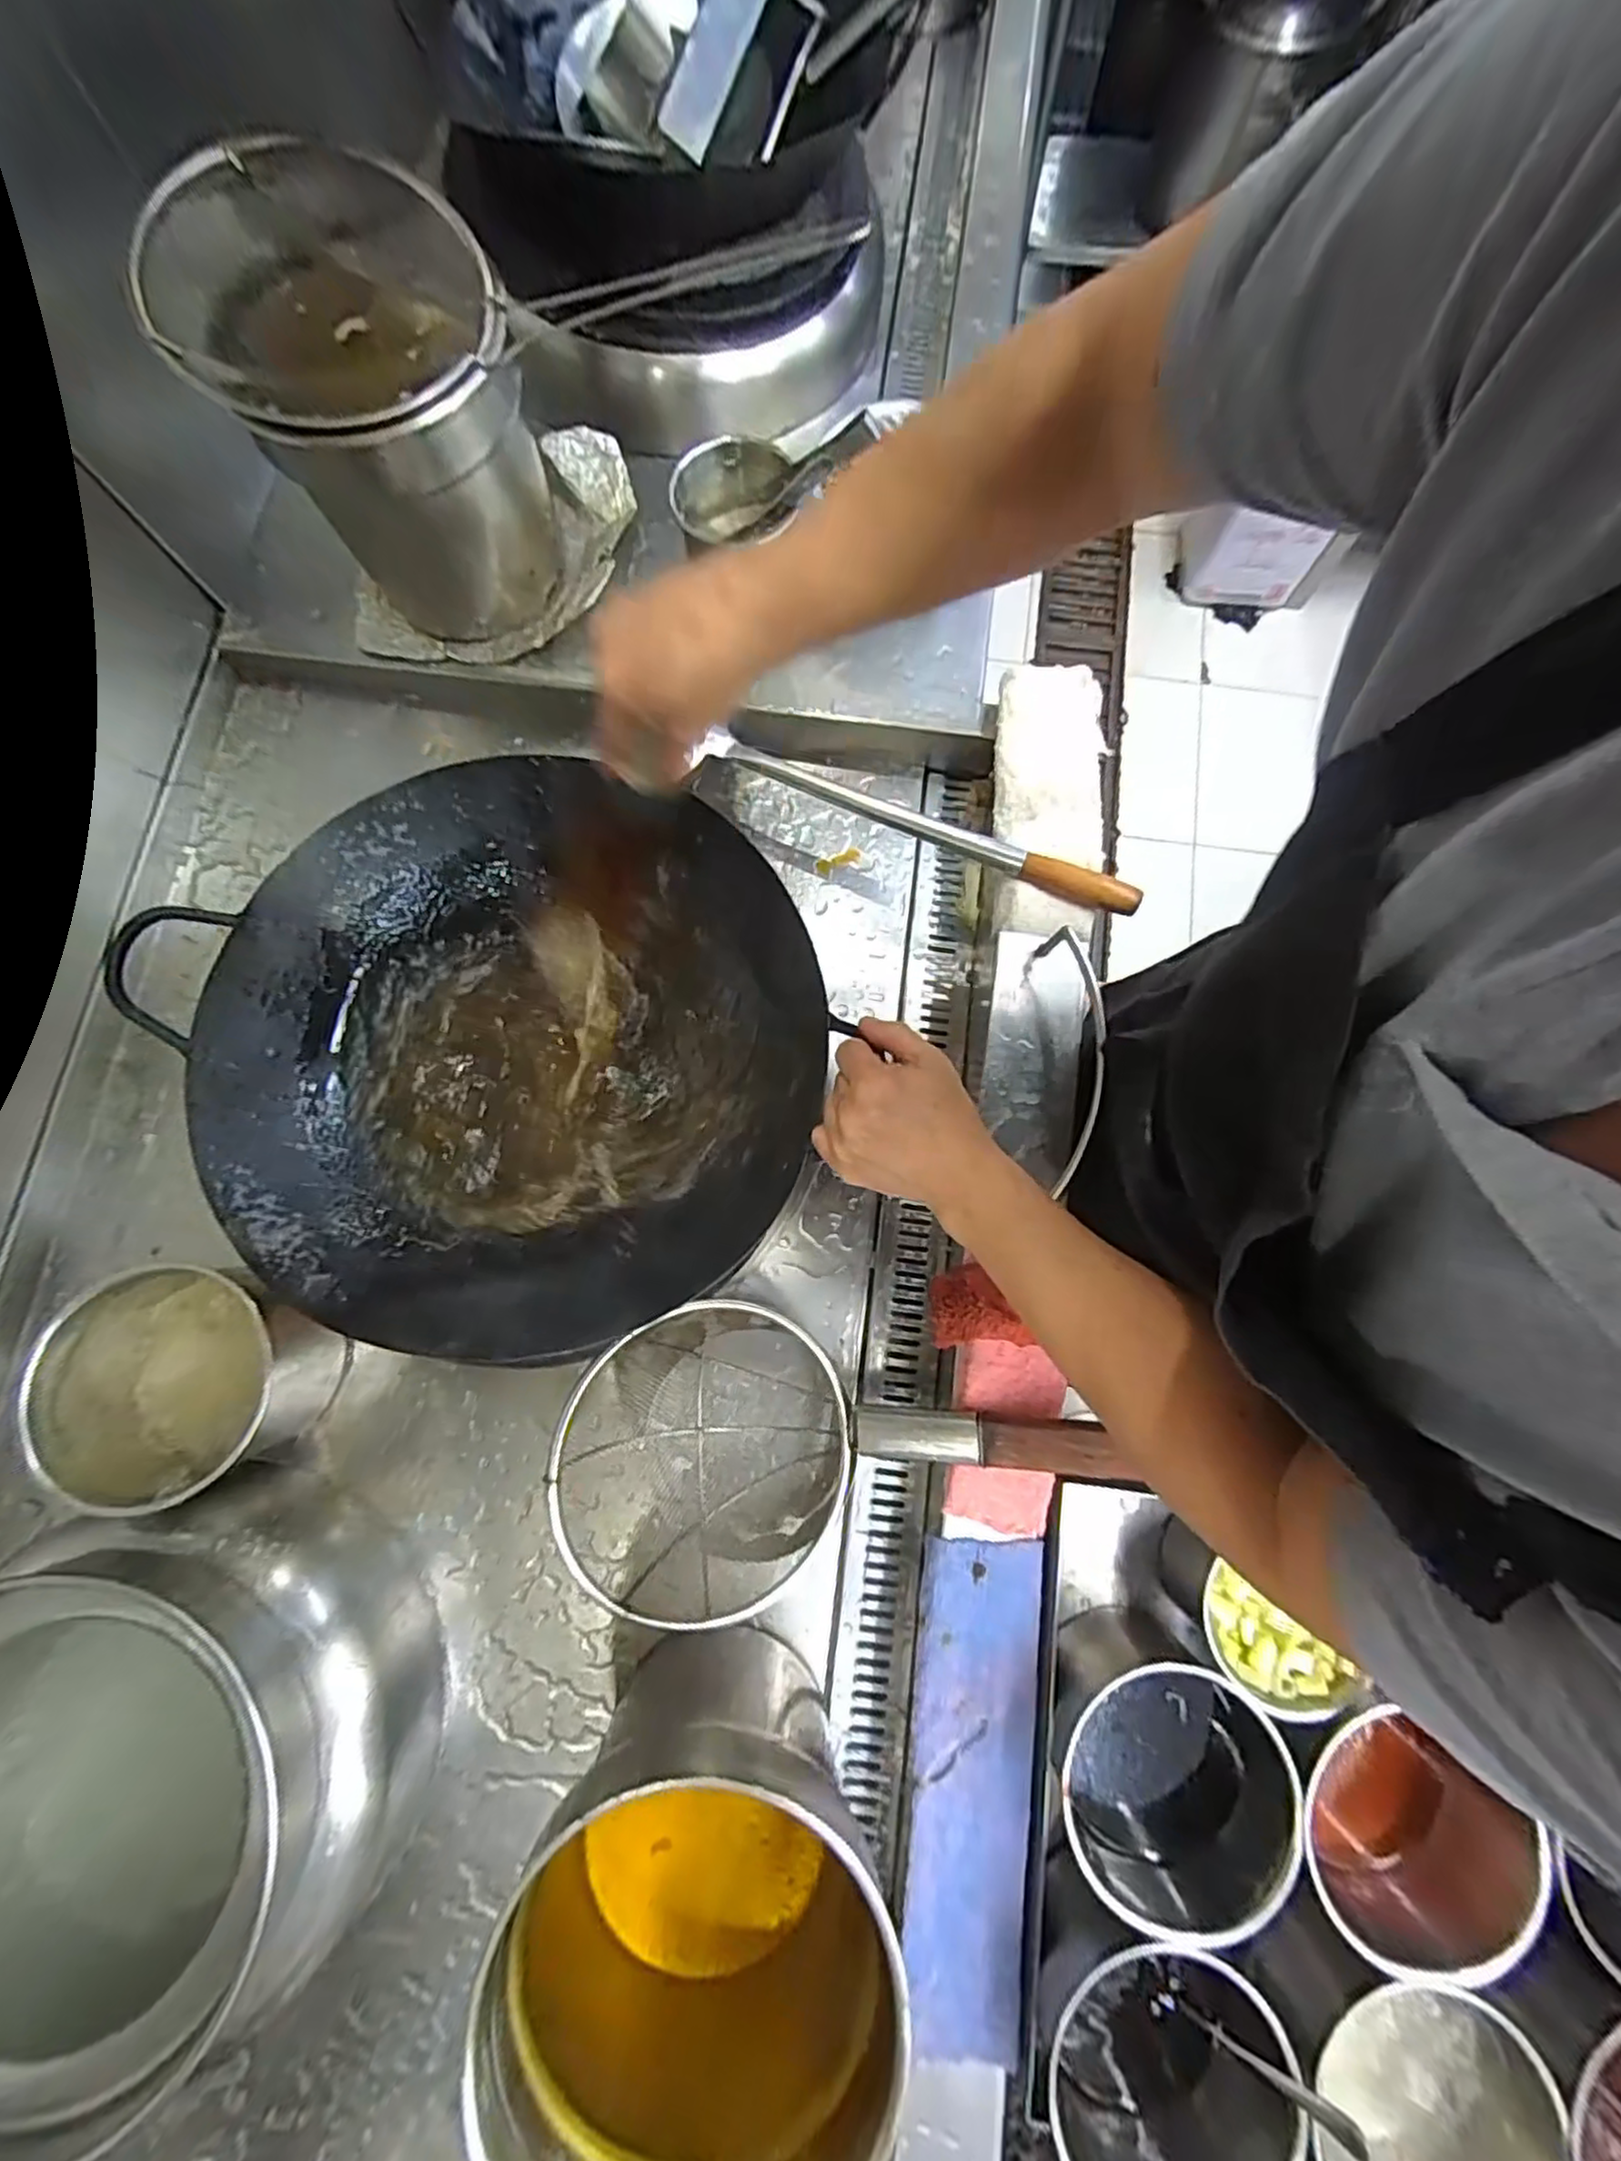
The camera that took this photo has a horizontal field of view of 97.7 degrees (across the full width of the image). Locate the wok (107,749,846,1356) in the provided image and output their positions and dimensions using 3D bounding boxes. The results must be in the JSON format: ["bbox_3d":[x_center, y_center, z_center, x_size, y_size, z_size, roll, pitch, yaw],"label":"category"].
[{"bbox_3d":[-0.214,-0.026,0.539,0.427,0.112,0.421,0,79,0],"label":"wok"}]

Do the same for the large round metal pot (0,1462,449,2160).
[{"bbox_3d":[-0.484,0.511,0.511,0.334,0.181,0.349,0,79,0],"label":"large round metal pot"}]

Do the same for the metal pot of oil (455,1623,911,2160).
[{"bbox_3d":[-0.068,0.535,0.491,0.222,0.226,0.230,0,79,0],"label":"metal pot of oil"}]

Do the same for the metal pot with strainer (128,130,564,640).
[{"bbox_3d":[-0.365,-0.574,0.621,0.225,0.229,0.218,0,79,0],"label":"metal pot with strainer"}]

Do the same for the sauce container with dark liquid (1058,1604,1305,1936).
[{"bbox_3d":[0.252,0.495,0.521,0.157,0.100,0.153,-18,80,-3],"label":"sauce container with dark liquid"}]

